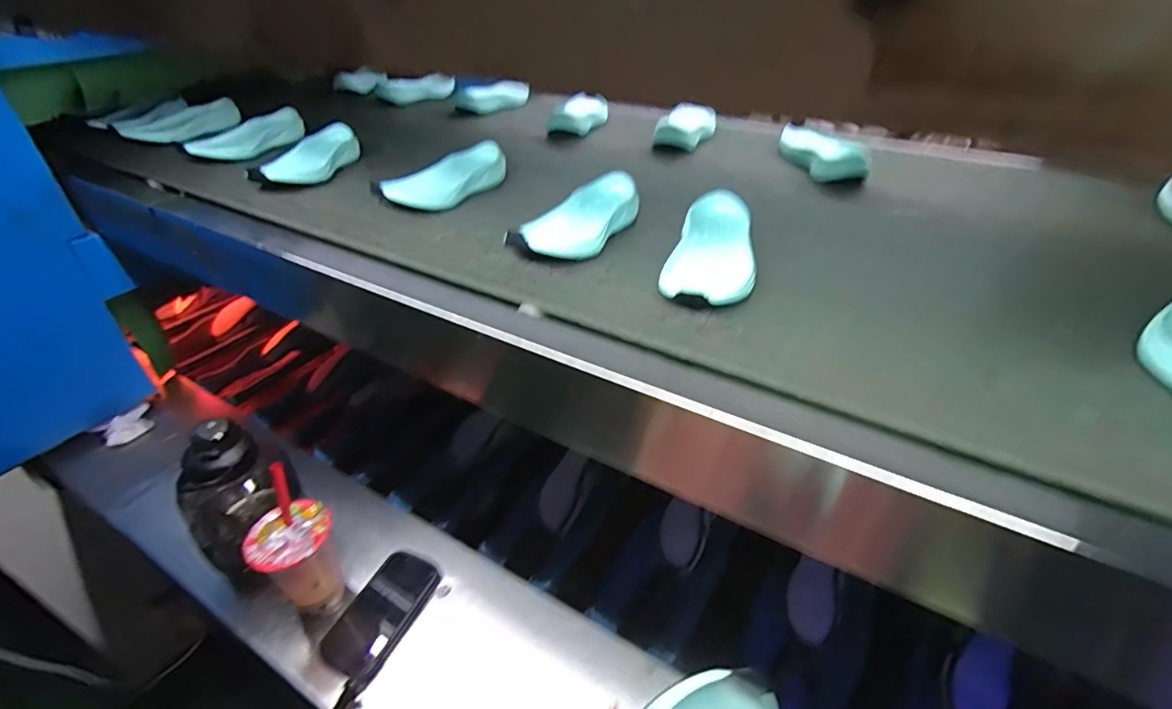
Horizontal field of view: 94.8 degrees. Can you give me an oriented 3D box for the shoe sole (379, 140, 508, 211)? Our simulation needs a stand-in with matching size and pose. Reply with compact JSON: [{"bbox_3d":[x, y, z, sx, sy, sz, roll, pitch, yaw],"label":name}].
[{"bbox_3d":[-0.185,-0.229,0.707,0.070,0.048,0.185,20,49,30],"label":"shoe sole"}]

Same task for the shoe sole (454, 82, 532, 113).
[{"bbox_3d":[-0.185,-0.542,1.129,0.190,0.038,0.070,-29,45,-31],"label":"shoe sole"}]

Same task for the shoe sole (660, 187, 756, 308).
[{"bbox_3d":[0.124,-0.103,0.535,0.083,0.045,0.192,3,43,15],"label":"shoe sole"}]

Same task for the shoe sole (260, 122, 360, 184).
[{"bbox_3d":[-0.395,-0.286,0.786,0.105,0.046,0.173,-2,37,0],"label":"shoe sole"}]

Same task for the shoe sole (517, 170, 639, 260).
[{"bbox_3d":[-0.002,-0.150,0.600,0.068,0.043,0.190,13,46,25],"label":"shoe sole"}]

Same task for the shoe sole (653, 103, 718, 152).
[{"bbox_3d":[0.178,-0.399,0.941,0.085,0.028,0.204,10,39,16],"label":"shoe sole"}]

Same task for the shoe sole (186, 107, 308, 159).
[{"bbox_3d":[-0.550,-0.352,0.879,0.181,0.043,0.085,-31,45,-22],"label":"shoe sole"}]

